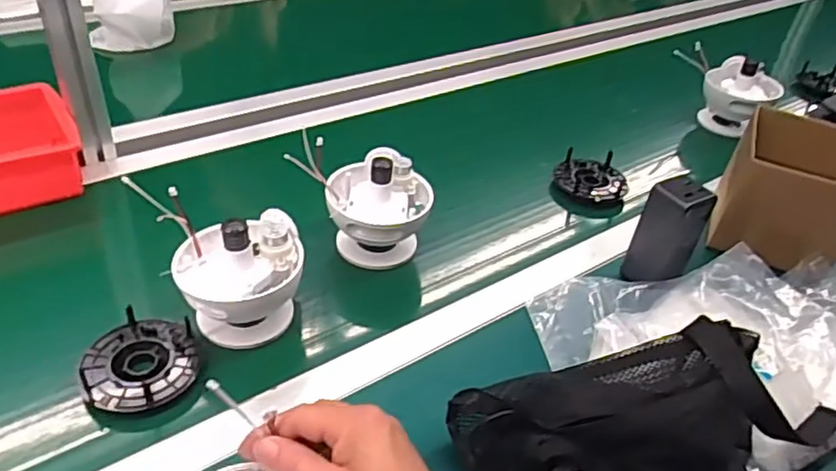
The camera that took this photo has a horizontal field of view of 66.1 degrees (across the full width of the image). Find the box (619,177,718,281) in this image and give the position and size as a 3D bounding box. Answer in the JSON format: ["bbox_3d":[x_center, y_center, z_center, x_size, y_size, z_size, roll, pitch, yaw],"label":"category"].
[{"bbox_3d":[0.265,-0.001,0.680,0.047,0.116,0.052,-17,45,-26],"label":"box"}]

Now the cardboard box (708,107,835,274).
[{"bbox_3d":[0.433,-0.048,0.752,0.134,0.129,0.154,22,42,17],"label":"cardboard box"}]

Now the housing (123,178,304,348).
[{"bbox_3d":[-0.182,0.036,0.621,0.133,0.120,0.118,-12,44,-21],"label":"housing"}]

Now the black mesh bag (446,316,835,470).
[{"bbox_3d":[0.194,0.145,0.529,0.321,0.093,0.120,-9,43,-18],"label":"black mesh bag"}]

